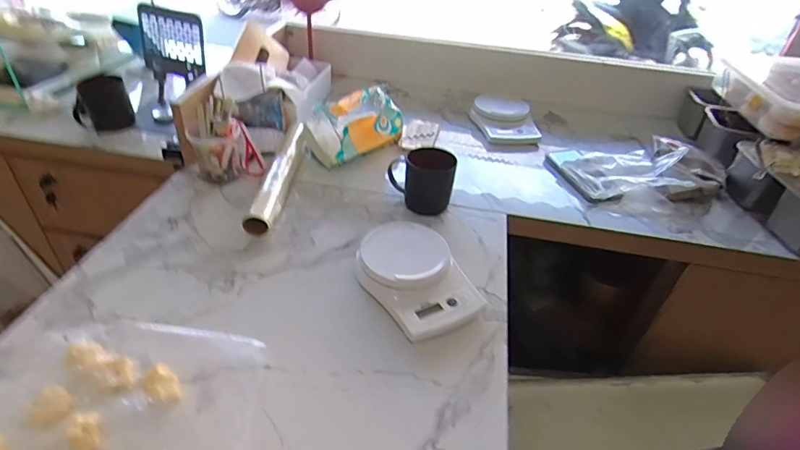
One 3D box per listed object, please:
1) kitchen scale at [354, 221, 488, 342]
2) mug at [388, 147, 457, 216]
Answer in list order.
[{"bbox_3d":[0.023,0.070,0.660,0.133,0.046,0.180,-18,43,-26],"label":"kitchen scale"},{"bbox_3d":[0.036,-0.080,0.801,0.113,0.098,0.074,5,38,1],"label":"mug"}]

